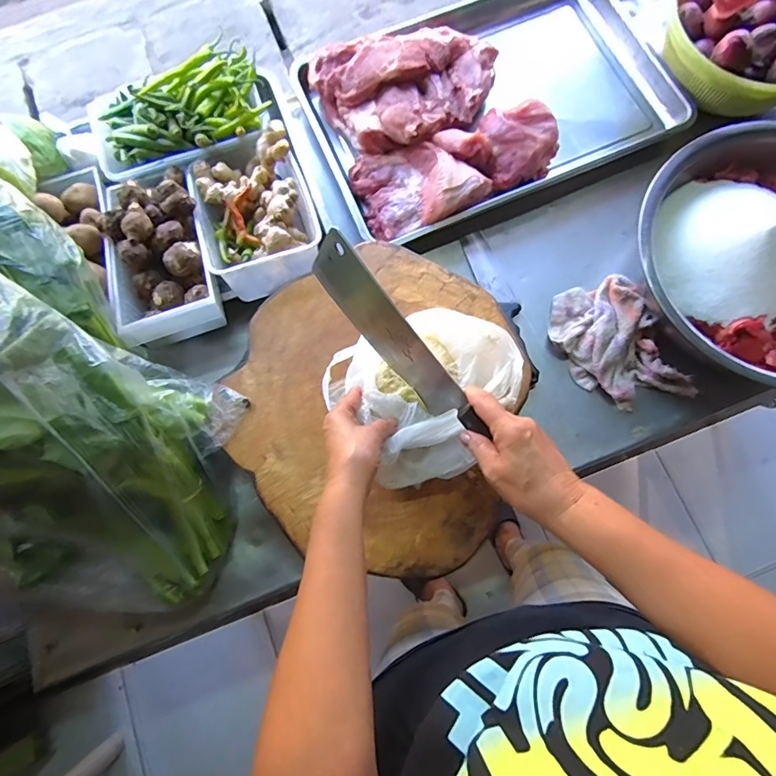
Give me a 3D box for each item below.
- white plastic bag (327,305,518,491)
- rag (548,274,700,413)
[{"bbox_3d":[0.042,-0.005,0.530,0.201,0.085,0.203,-34,80,-7],"label":"white plastic bag"},{"bbox_3d":[0.335,-0.059,0.679,0.130,0.037,0.219,-27,79,-6],"label":"rag"}]

